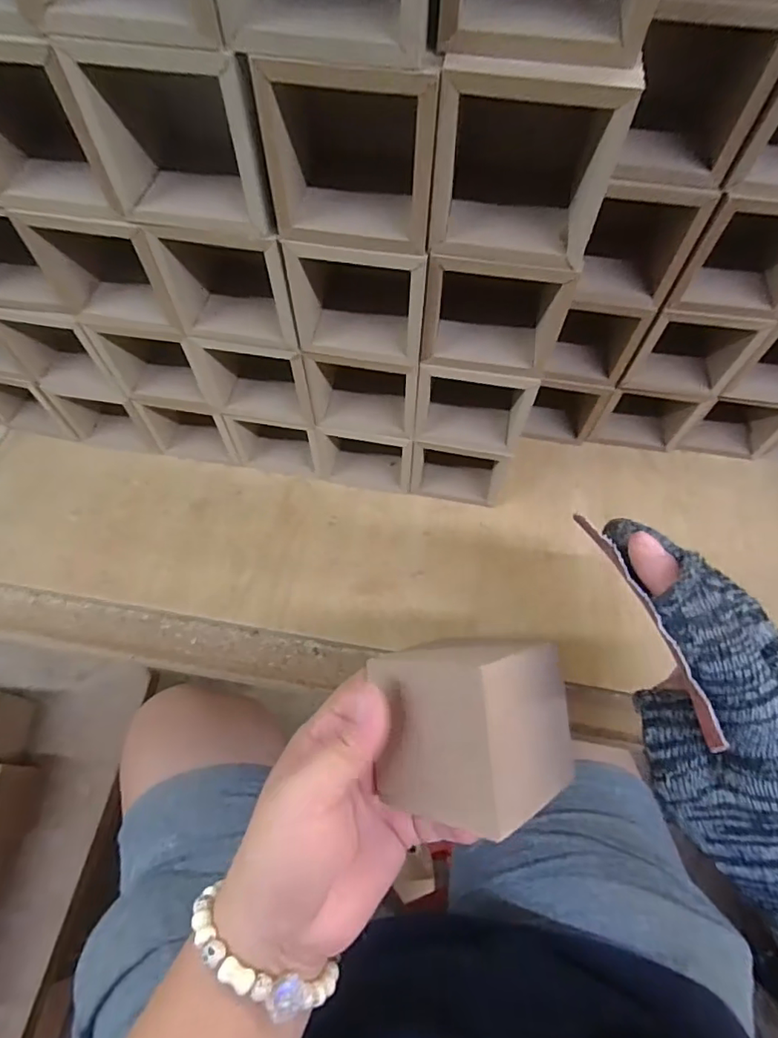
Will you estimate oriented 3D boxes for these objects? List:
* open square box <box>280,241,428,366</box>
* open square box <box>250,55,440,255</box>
[{"bbox_3d":[-0.013,-0.109,0.255,0.062,0.071,0.036,8,62,4],"label":"open square box"},{"bbox_3d":[-0.013,-0.139,0.197,0.060,0.058,0.037,7,62,3],"label":"open square box"}]

